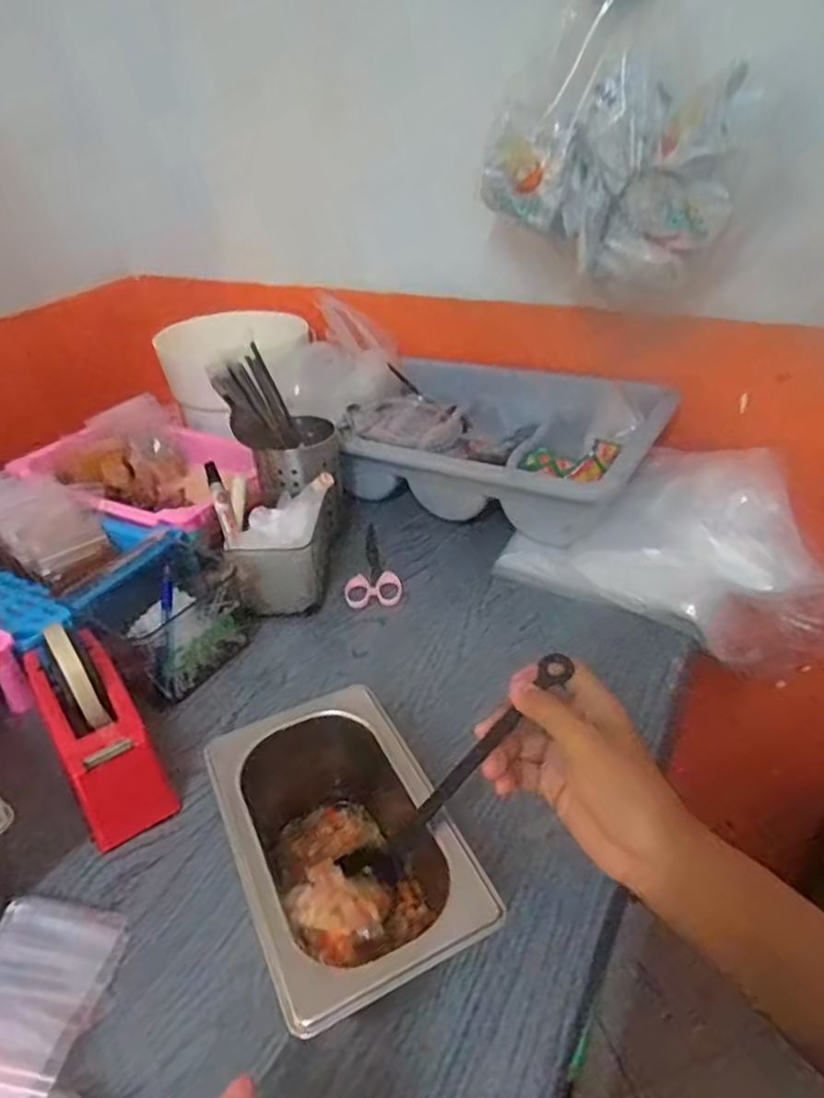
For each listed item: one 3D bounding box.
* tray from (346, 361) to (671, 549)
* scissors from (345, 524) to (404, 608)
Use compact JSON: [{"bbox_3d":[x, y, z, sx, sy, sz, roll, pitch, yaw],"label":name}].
[{"bbox_3d":[0.092,-0.118,0.814,0.361,0.122,0.266,15,39,25],"label":"tray"},{"bbox_3d":[-0.047,0.017,0.729,0.057,0.015,0.134,-8,35,-7],"label":"scissors"}]

